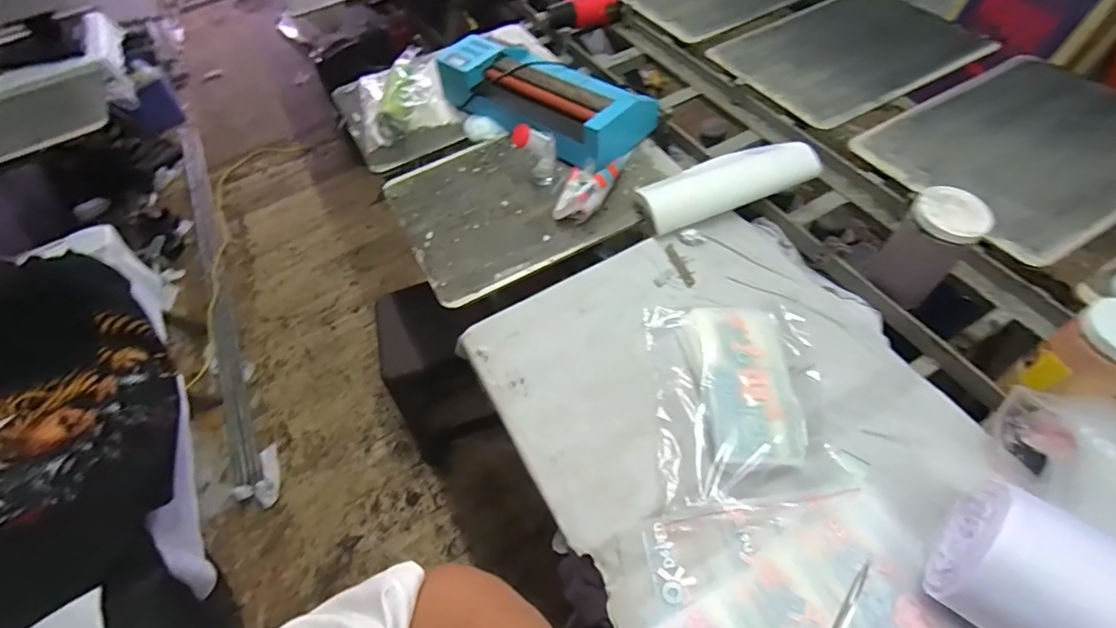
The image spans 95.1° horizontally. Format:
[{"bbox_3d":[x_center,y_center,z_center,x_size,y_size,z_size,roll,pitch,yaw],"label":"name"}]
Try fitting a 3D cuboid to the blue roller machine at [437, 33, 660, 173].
[{"bbox_3d":[-0.050,-0.503,1.163,0.528,0.122,0.232,37,68,27],"label":"blue roller machine"}]

